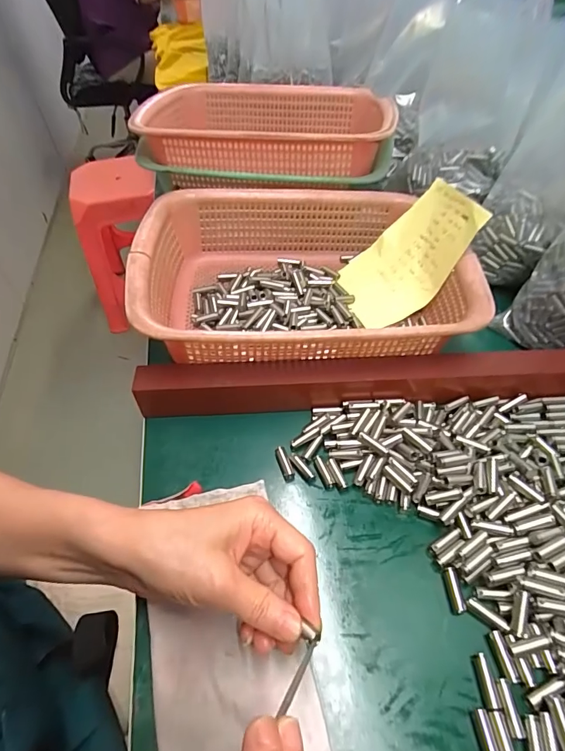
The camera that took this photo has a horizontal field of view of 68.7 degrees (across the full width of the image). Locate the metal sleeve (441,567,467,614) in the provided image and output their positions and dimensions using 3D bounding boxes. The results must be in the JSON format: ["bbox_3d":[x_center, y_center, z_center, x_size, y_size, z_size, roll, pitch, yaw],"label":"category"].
[{"bbox_3d":[0.107,0.134,0.257,0.009,0.007,0.025,-5,51,-2],"label":"metal sleeve"}]

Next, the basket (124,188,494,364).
[{"bbox_3d":[0.018,-0.097,0.396,0.282,0.085,0.223,-5,51,-2],"label":"basket"}]

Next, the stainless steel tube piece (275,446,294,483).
[{"bbox_3d":[0.002,0.068,0.314,0.008,0.004,0.027,-15,66,-11],"label":"stainless steel tube piece"}]

